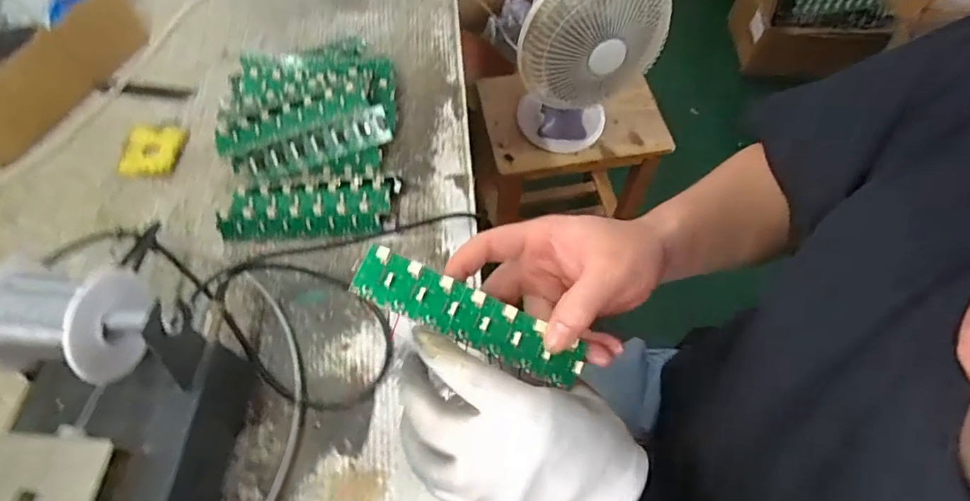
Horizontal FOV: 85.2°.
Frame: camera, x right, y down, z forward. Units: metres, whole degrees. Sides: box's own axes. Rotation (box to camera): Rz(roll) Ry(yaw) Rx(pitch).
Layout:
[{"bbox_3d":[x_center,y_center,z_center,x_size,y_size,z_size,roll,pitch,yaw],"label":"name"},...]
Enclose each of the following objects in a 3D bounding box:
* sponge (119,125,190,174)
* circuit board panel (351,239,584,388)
[{"bbox_3d":[-0.320,-0.098,0.505,0.054,0.010,0.058,5,62,1],"label":"sponge"},{"bbox_3d":[-0.008,0.038,0.300,0.136,0.005,0.030,25,83,-1],"label":"circuit board panel"}]

